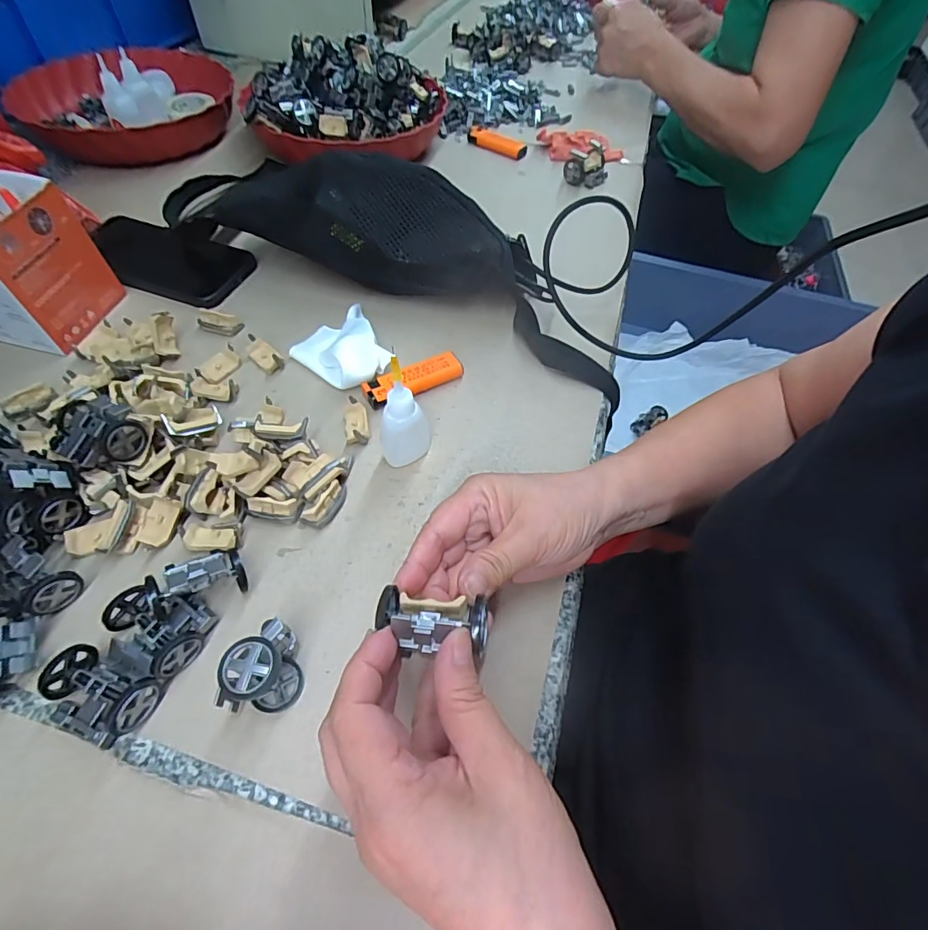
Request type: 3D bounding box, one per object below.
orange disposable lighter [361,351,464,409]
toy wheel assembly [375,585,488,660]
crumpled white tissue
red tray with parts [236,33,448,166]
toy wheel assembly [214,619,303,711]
[{"bbox_3d":[-0.041,-0.069,0.387,0.080,0.014,0.022,-23,61,-18],"label":"orange disposable lighter"},{"bbox_3d":[-0.014,0.070,0.214,0.050,0.026,0.031,7,56,1],"label":"toy wheel assembly"},{"bbox_3d":[-0.103,-0.098,0.399,0.067,0.028,0.085,-24,61,-18],"label":"crumpled white tissue"},{"bbox_3d":[-0.145,-0.442,0.586,0.221,0.084,0.193,5,56,0],"label":"red tray with parts"},{"bbox_3d":[-0.102,0.104,0.247,0.027,0.050,0.039,-10,58,-10],"label":"toy wheel assembly"}]

